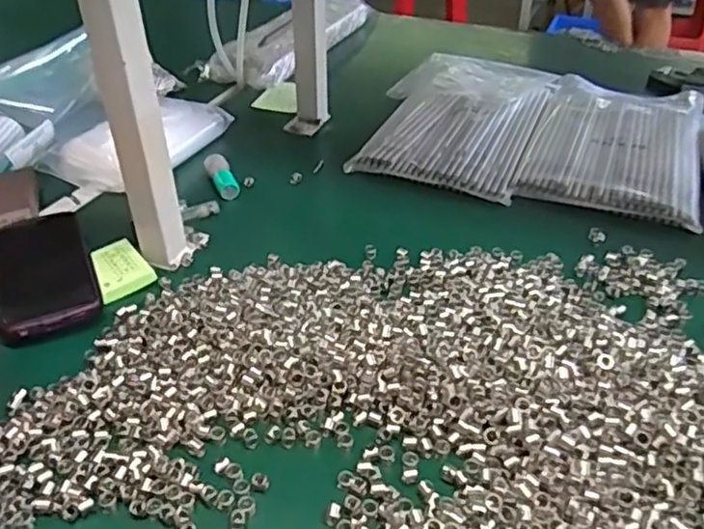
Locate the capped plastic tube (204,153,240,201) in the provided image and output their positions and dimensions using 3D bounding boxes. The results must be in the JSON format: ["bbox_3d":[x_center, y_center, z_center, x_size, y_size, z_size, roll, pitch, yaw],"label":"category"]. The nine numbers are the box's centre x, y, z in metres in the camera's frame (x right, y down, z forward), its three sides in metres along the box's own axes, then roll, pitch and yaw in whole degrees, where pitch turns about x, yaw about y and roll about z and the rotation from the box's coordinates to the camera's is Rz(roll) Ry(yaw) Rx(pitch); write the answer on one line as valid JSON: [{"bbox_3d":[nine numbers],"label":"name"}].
[{"bbox_3d":[-0.139,-0.096,0.699,0.023,0.021,0.061,-17,55,-21],"label":"capped plastic tube"}]

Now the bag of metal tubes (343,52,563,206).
[{"bbox_3d":[0.132,-0.189,0.821,0.198,0.024,0.319,13,39,19],"label":"bag of metal tubes"}]

